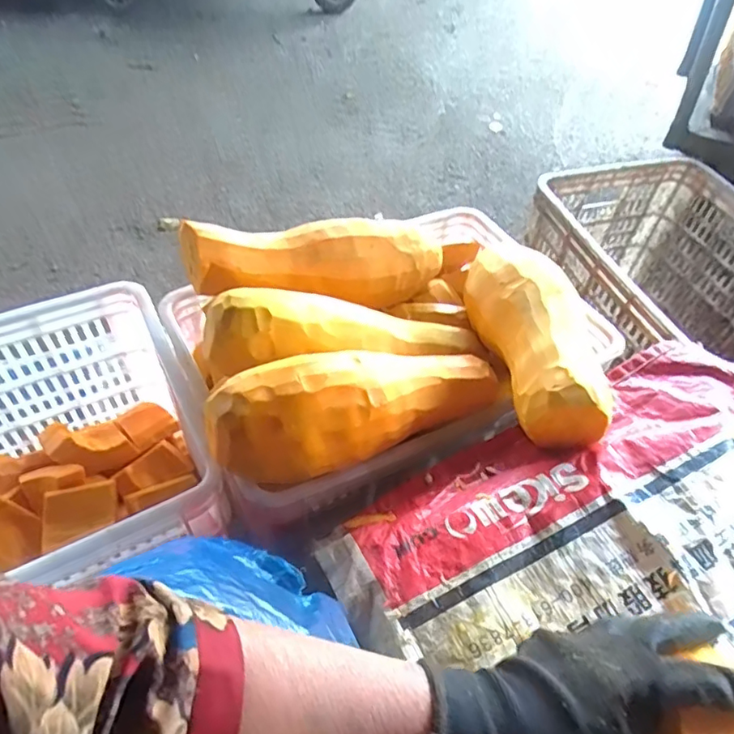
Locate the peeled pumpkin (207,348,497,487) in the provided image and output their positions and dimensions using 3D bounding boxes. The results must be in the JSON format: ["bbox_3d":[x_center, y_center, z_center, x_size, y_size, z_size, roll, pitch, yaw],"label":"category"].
[{"bbox_3d":[0.000,0.036,0.575,0.314,0.102,0.099,-10,51,-28],"label":"peeled pumpkin"}]

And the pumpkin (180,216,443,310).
[{"bbox_3d":[-0.053,-0.135,0.720,0.348,0.092,0.096,-5,50,-30],"label":"pumpkin"}]

